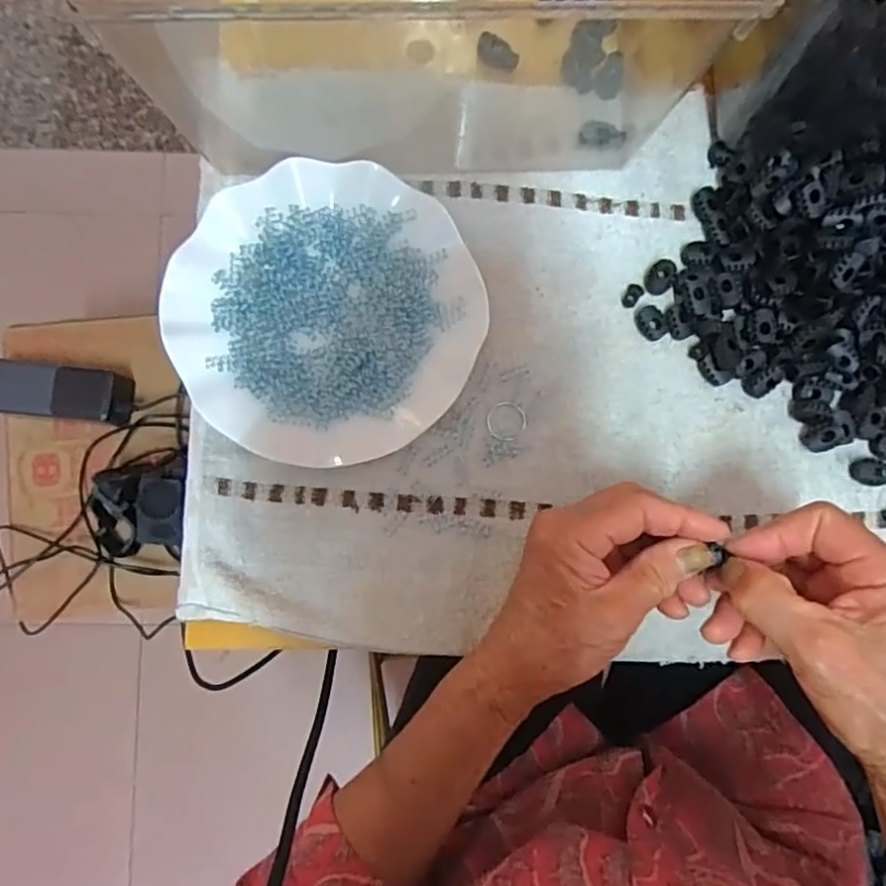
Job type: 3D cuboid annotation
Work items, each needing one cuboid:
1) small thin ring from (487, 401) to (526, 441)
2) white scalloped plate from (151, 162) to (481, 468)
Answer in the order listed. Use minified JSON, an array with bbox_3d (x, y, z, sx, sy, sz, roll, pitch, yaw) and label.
[{"bbox_3d":[0.040,-0.014,0.377,0.025,0.004,0.025,0,86,-1],"label":"small thin ring"},{"bbox_3d":[-0.070,-0.079,0.371,0.177,0.037,0.178,0,86,-1],"label":"white scalloped plate"}]

